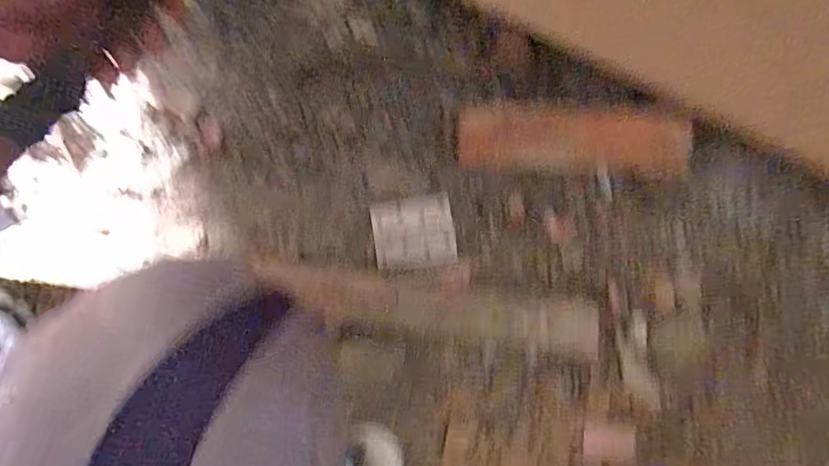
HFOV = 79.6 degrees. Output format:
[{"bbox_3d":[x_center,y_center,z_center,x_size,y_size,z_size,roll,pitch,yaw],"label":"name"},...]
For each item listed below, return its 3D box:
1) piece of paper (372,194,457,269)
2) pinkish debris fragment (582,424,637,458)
[{"bbox_3d":[-0.001,0.001,0.625,0.099,0.004,0.083,-8,87,4],"label":"piece of paper"},{"bbox_3d":[0.226,0.241,0.578,0.060,0.006,0.037,1,80,3],"label":"pinkish debris fragment"}]

